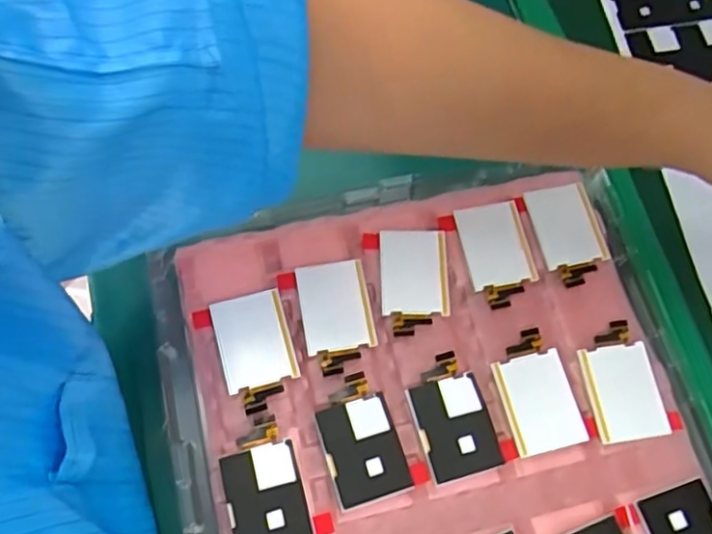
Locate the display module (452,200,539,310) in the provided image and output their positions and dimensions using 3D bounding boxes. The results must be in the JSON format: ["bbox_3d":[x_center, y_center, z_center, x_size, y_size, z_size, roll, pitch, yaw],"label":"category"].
[{"bbox_3d":[0.075,-0.007,0.342,0.034,0.004,0.055,-10,71,-7],"label":"display module"}]

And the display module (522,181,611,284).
[{"bbox_3d":[0.114,-0.018,0.346,0.033,0.004,0.055,-11,71,-8],"label":"display module"}]

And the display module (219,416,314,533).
[{"bbox_3d":[-0.042,0.100,0.297,0.034,0.010,0.057,-13,71,-9],"label":"display module"}]

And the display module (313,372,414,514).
[{"bbox_3d":[0.002,0.082,0.307,0.035,0.007,0.057,-16,69,-8],"label":"display module"}]

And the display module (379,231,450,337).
[{"bbox_3d":[0.030,0.008,0.335,0.034,0.004,0.055,0,70,-4],"label":"display module"}]

